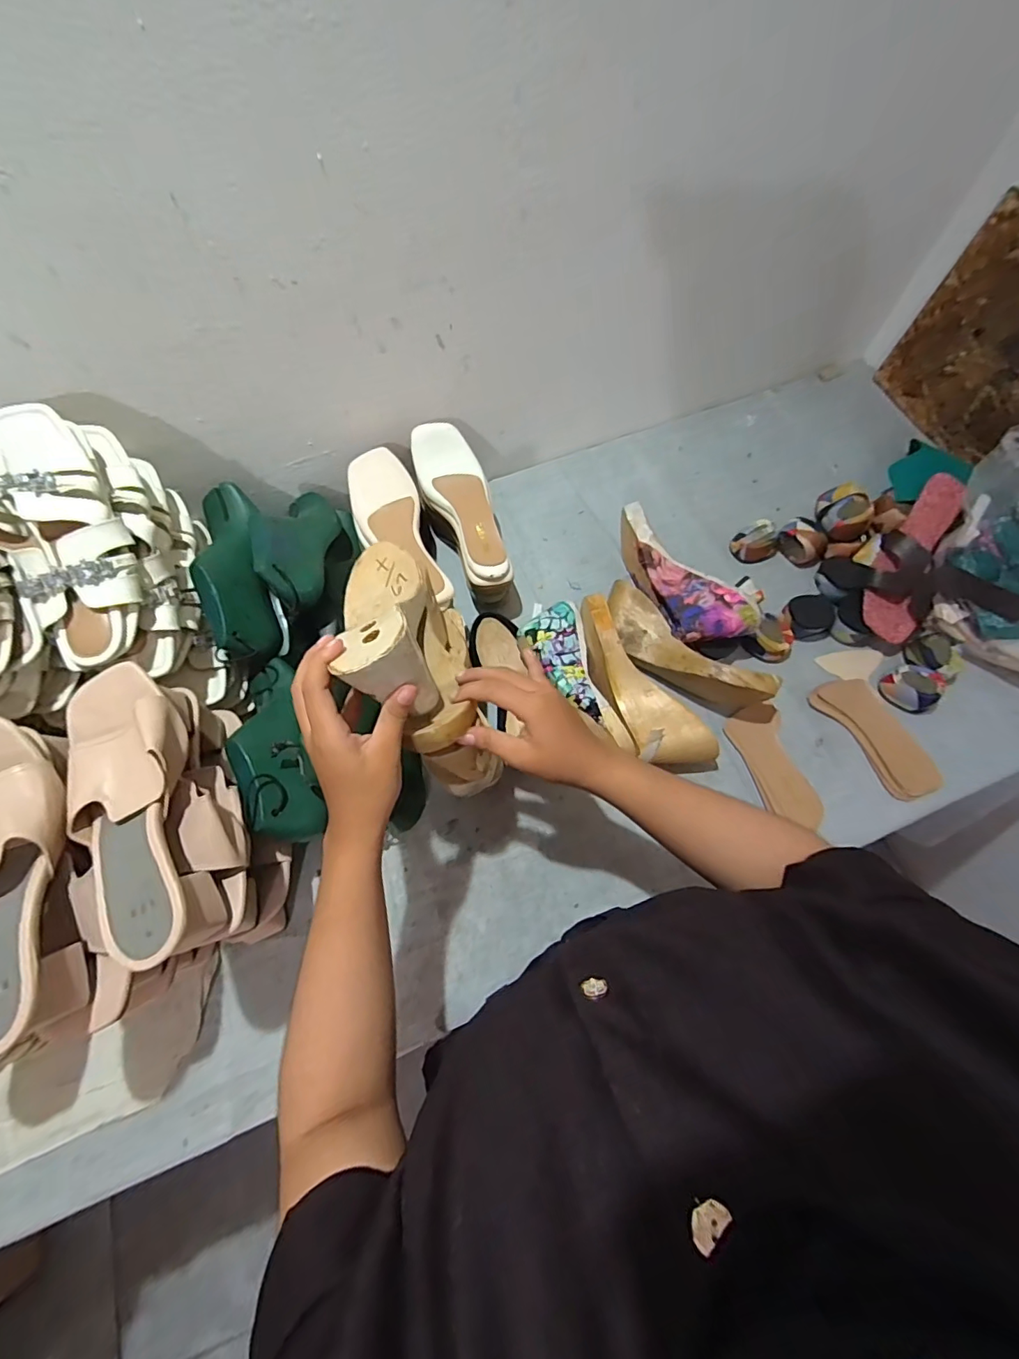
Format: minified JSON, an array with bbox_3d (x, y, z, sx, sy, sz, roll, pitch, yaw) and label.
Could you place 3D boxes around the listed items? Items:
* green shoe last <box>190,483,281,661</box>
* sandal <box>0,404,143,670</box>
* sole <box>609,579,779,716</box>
[{"bbox_3d":[-0.333,-0.135,0.615,0.068,0.078,0.228,-15,67,-5],"label":"green shoe last"},{"bbox_3d":[-0.418,-0.133,0.467,0.106,0.051,0.241,-22,90,-8],"label":"sandal"},{"bbox_3d":[0.213,-0.037,0.636,0.234,0.085,0.072,39,73,16],"label":"sole"}]

